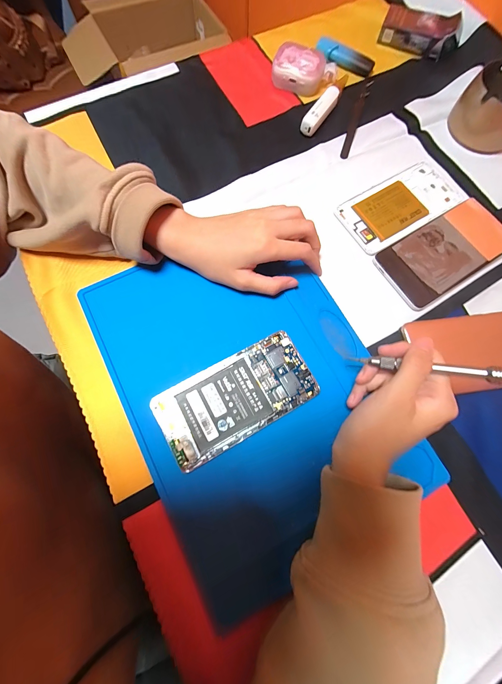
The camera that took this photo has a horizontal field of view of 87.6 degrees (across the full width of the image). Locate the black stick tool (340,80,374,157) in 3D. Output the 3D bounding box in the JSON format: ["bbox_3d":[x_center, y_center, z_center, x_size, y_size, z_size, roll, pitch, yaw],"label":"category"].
[{"bbox_3d":[0.139,-0.299,0.340,0.013,0.010,0.147,19,76,4],"label":"black stick tool"}]

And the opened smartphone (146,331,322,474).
[{"bbox_3d":[-0.013,0.051,0.243,0.141,0.011,0.070,-28,78,-8],"label":"opened smartphone"}]

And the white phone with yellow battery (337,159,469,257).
[{"bbox_3d":[0.176,-0.160,0.305,0.151,0.004,0.072,-32,78,-9],"label":"white phone with yellow battery"}]

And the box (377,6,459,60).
[{"bbox_3d":[0.240,-0.445,0.372,0.103,0.020,0.052,14,75,2],"label":"box"}]

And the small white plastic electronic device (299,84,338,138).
[{"bbox_3d":[0.087,-0.288,0.328,0.018,0.020,0.065,36,77,7],"label":"small white plastic electronic device"}]

